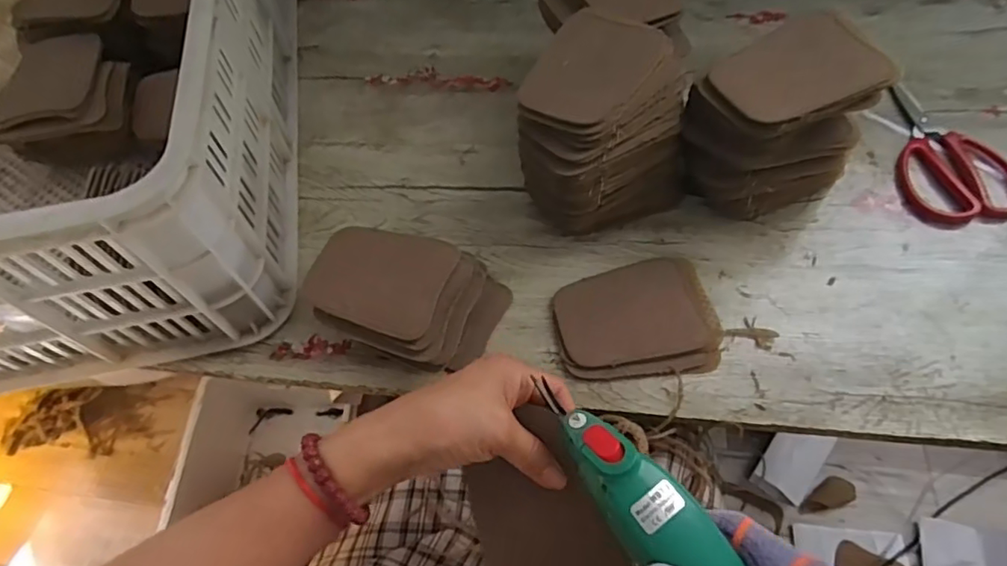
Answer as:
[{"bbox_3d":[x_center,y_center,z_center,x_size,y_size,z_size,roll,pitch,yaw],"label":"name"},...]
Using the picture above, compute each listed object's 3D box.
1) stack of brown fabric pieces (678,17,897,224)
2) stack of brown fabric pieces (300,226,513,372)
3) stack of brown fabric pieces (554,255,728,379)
[{"bbox_3d":[0.221,-0.130,0.481,0.139,0.143,0.093,-18,59,-6],"label":"stack of brown fabric pieces"},{"bbox_3d":[-0.085,0.015,0.466,0.157,0.066,0.102,13,61,12],"label":"stack of brown fabric pieces"},{"bbox_3d":[0.109,0.031,0.467,0.127,0.016,0.097,-9,59,-1],"label":"stack of brown fabric pieces"}]

